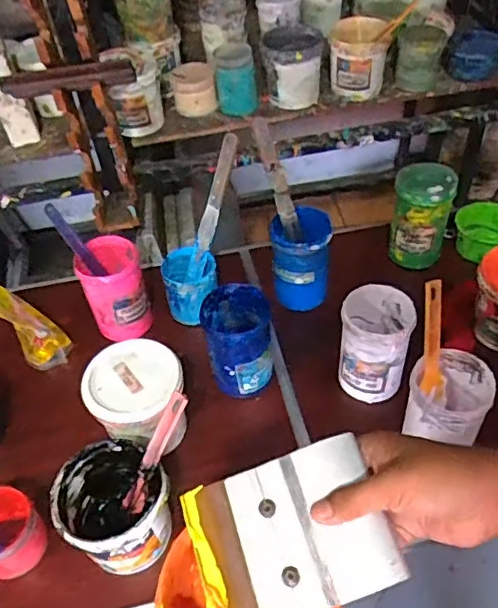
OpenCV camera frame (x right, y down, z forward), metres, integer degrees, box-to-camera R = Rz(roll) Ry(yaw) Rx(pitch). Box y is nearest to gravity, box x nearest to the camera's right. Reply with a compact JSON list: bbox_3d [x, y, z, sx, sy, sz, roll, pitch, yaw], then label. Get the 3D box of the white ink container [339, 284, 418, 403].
[{"bbox_3d":[0.180,0.057,0.831,0.096,0.142,0.103,13,52,17],"label":"white ink container"}]

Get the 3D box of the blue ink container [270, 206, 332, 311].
[{"bbox_3d":[0.086,-0.074,0.952,0.095,0.135,0.099,2,50,9],"label":"blue ink container"}]

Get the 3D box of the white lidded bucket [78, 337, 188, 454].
[{"bbox_3d":[-0.151,0.136,0.799,0.126,0.124,0.120,-4,49,4],"label":"white lidded bucket"}]

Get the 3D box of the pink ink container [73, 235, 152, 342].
[{"bbox_3d":[-0.213,-0.024,0.937,0.094,0.133,0.100,-17,50,-7],"label":"pink ink container"}]

